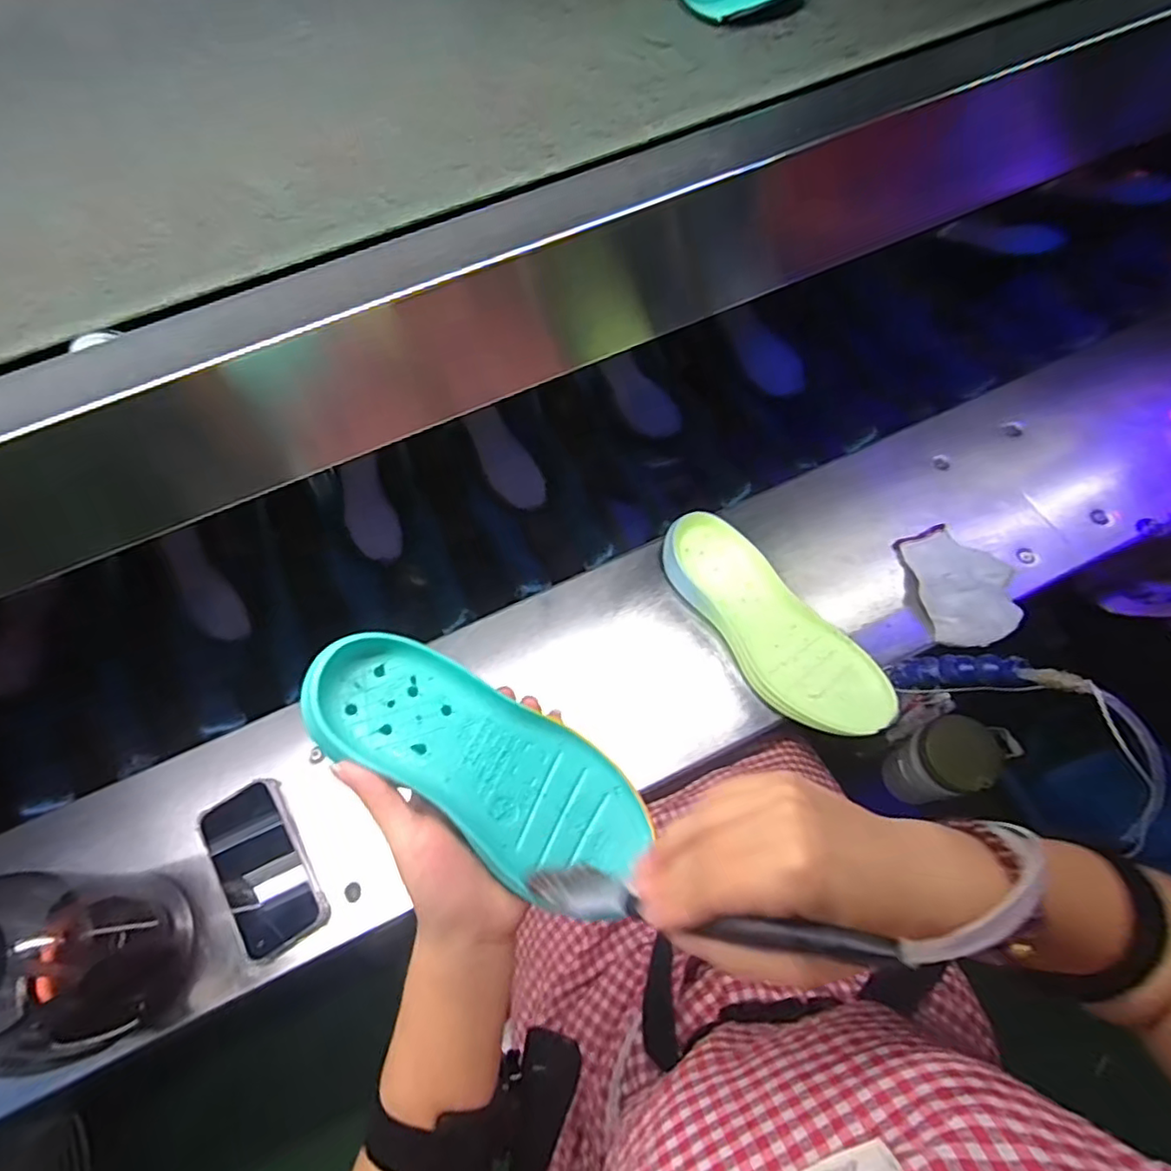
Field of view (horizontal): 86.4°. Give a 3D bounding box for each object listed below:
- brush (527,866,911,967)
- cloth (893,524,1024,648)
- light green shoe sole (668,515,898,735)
[{"bbox_3d":[0.045,0.144,0.271,0.168,0.029,0.019,-12,59,41],"label":"brush"},{"bbox_3d":[0.399,0.000,0.663,0.093,0.034,0.130,-5,67,0],"label":"cloth"},{"bbox_3d":[0.186,0.044,0.650,0.097,0.051,0.274,-39,71,-14],"label":"light green shoe sole"}]

